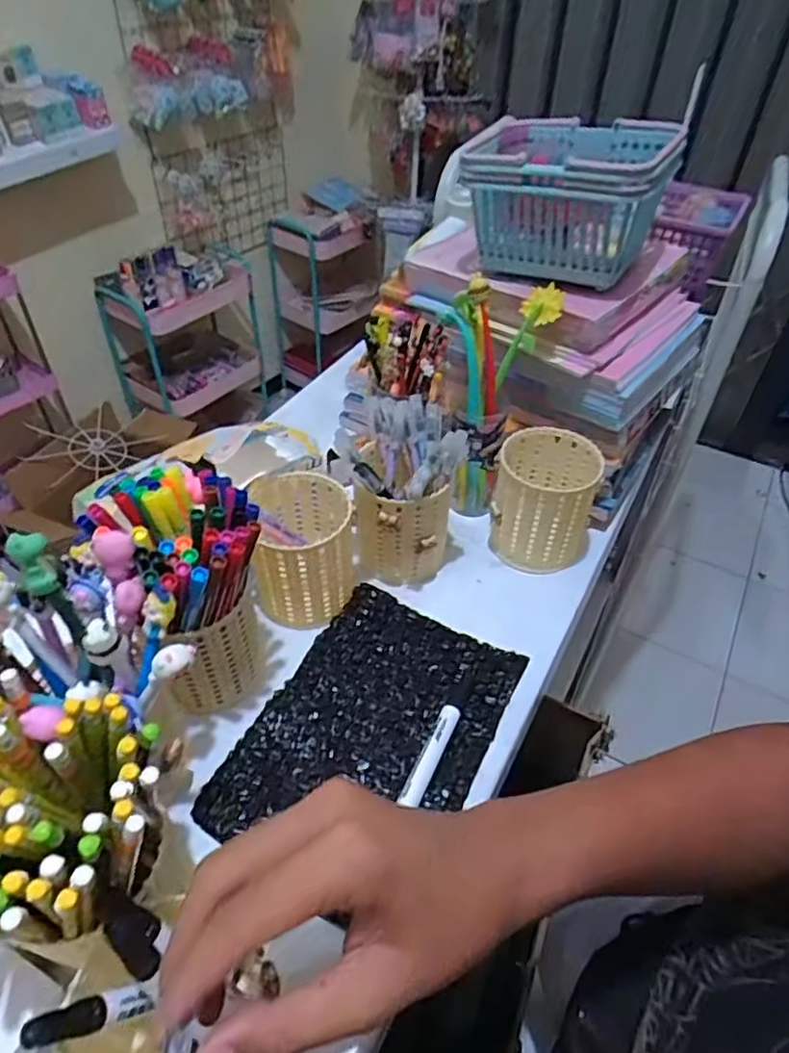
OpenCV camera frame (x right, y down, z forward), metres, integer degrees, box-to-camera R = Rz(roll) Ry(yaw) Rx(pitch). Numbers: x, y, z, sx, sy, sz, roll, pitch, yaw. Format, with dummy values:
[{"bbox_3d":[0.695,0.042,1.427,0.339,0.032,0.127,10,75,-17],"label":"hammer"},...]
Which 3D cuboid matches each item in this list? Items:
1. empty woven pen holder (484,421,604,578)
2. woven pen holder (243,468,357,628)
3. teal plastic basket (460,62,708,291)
[{"bbox_3d":[0.132,-0.026,0.573,0.082,0.100,0.090,10,46,8],"label":"empty woven pen holder"},{"bbox_3d":[-0.077,0.019,0.526,0.089,0.099,0.093,-3,45,-5],"label":"woven pen holder"},{"bbox_3d":[0.146,-0.283,0.554,0.159,0.098,0.139,16,47,14],"label":"teal plastic basket"}]

